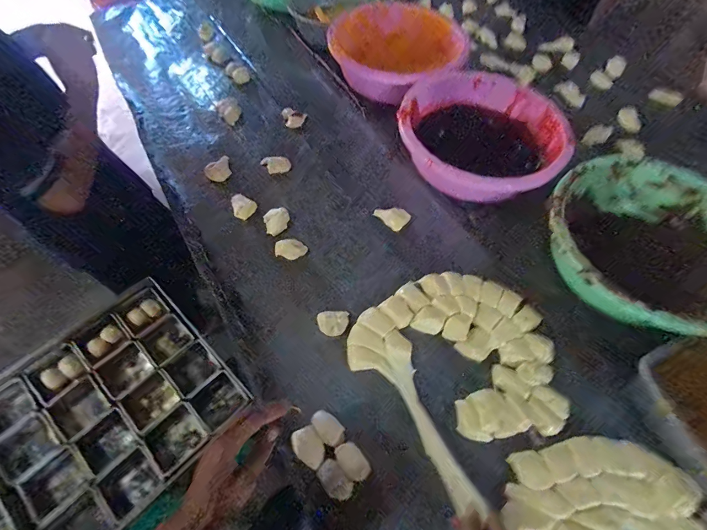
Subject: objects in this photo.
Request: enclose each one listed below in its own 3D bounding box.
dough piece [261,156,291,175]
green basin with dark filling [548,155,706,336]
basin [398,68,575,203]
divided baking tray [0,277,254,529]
[{"bbox_3d":[-0.182,-0.238,0.841,0.064,0.012,0.053,-20,61,-11],"label":"dough piece"},{"bbox_3d":[0.518,-0.028,0.653,0.344,0.124,0.344,0,60,0],"label":"green basin with dark filling"},{"bbox_3d":[0.302,-0.304,0.806,0.352,0.127,0.347,0,60,-1],"label":"basin"},{"bbox_3d":[-0.558,0.327,0.812,0.445,0.059,0.477,40,67,21],"label":"divided baking tray"}]

